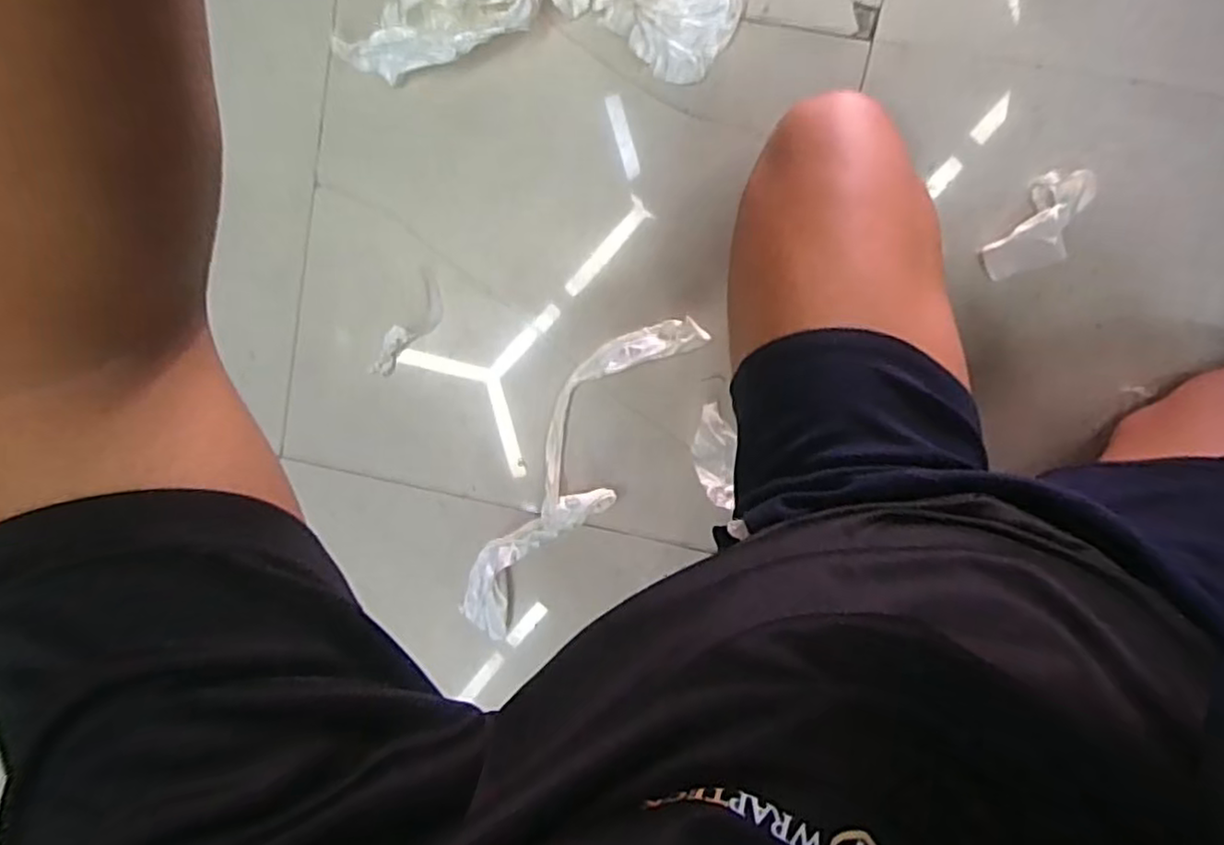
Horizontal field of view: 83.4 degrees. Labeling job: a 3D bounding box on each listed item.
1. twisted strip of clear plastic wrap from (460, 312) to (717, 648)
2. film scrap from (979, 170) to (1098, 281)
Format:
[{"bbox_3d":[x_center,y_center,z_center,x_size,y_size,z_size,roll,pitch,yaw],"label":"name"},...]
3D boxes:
[{"bbox_3d":[-0.051,0.068,0.832,0.113,0.029,0.461,29,99,0],"label":"twisted strip of clear plastic wrap"},{"bbox_3d":[0.466,-0.212,0.745,0.069,0.033,0.135,34,99,-1],"label":"film scrap"}]

